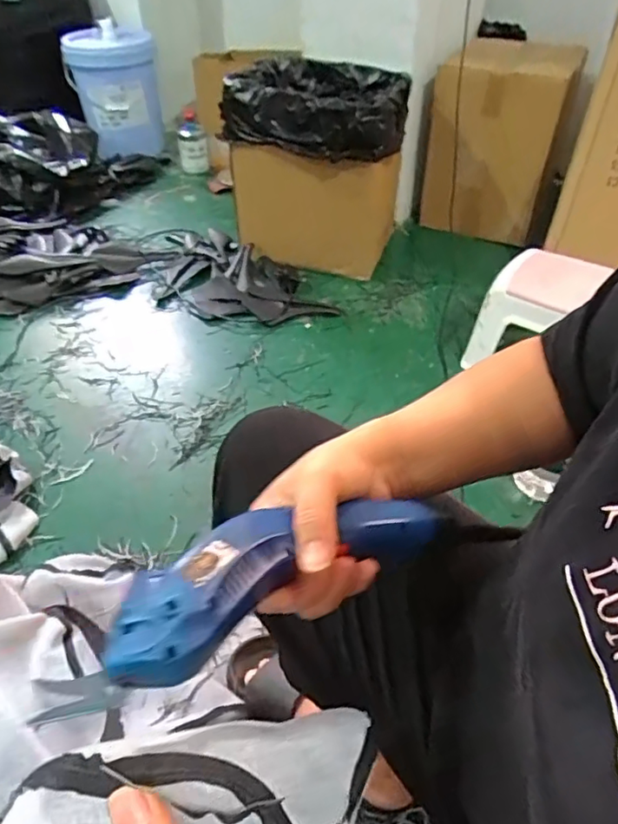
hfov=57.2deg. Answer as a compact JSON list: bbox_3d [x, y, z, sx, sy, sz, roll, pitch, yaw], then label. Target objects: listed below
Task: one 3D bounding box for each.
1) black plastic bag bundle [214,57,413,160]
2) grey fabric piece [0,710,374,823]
[{"bbox_3d":[0.029,-0.770,1.427,0.426,0.120,0.471,10,44,11],"label":"black plastic bag bundle"},{"bbox_3d":[-0.054,0.169,0.240,0.176,0.061,0.059,-10,45,-11],"label":"grey fabric piece"}]

